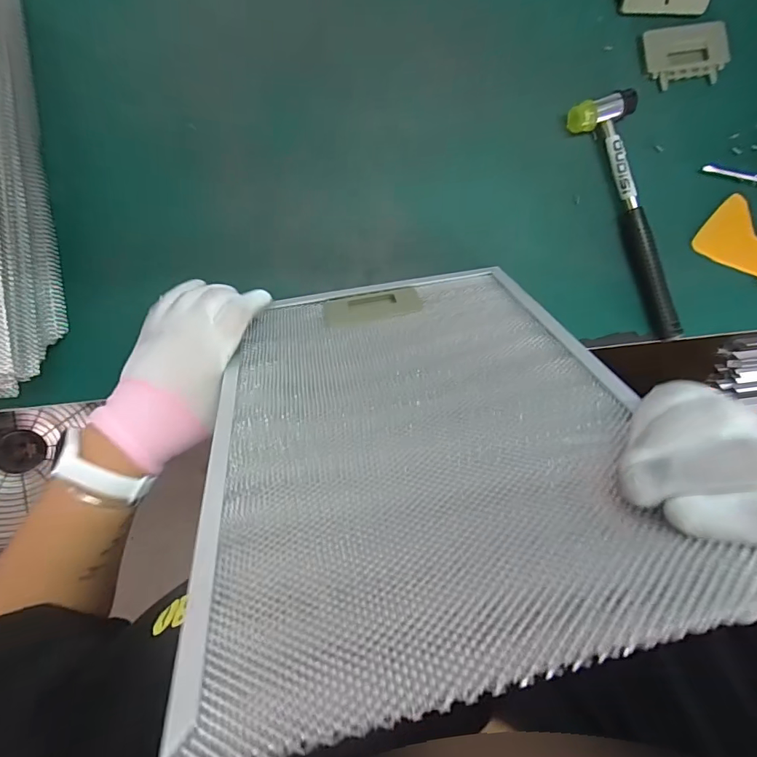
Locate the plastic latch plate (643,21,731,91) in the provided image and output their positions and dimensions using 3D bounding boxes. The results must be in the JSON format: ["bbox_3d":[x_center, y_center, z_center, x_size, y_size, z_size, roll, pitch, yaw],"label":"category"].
[{"bbox_3d":[0.310,-0.323,0.443,0.090,0.008,0.053,-11,92,-5],"label":"plastic latch plate"}]

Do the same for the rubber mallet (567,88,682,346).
[{"bbox_3d":[0.253,-0.157,0.438,0.056,0.026,0.239,-20,92,-4],"label":"rubber mallet"}]

